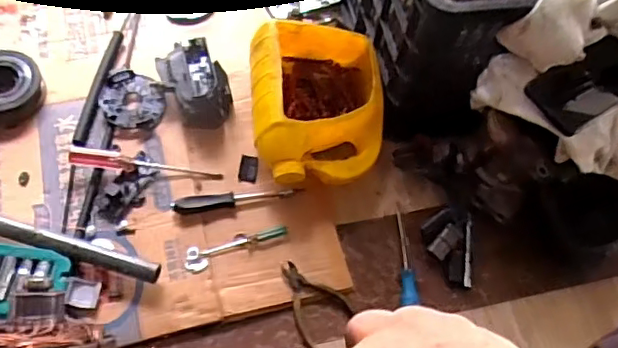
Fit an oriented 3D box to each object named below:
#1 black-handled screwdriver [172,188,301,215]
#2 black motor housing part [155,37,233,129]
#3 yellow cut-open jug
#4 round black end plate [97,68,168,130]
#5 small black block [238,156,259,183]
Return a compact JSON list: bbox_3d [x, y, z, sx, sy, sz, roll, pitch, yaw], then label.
[{"bbox_3d":[-0.094,0.030,0.780,0.171,0.022,0.023,-6,62,-9],"label":"black-handled screwdriver"},{"bbox_3d":[-0.157,-0.127,0.831,0.080,0.065,0.119,-27,68,-19],"label":"black motor housing part"},{"bbox_3d":[0.013,-0.097,0.801,0.181,0.111,0.218,-7,63,-10],"label":"yellow cut-open jug"},{"bbox_3d":[-0.251,-0.103,0.837,0.091,0.019,0.081,20,61,5],"label":"round black end plate"},{"bbox_3d":[-0.082,-0.006,0.810,0.024,0.010,0.037,9,61,-1],"label":"small black block"}]

